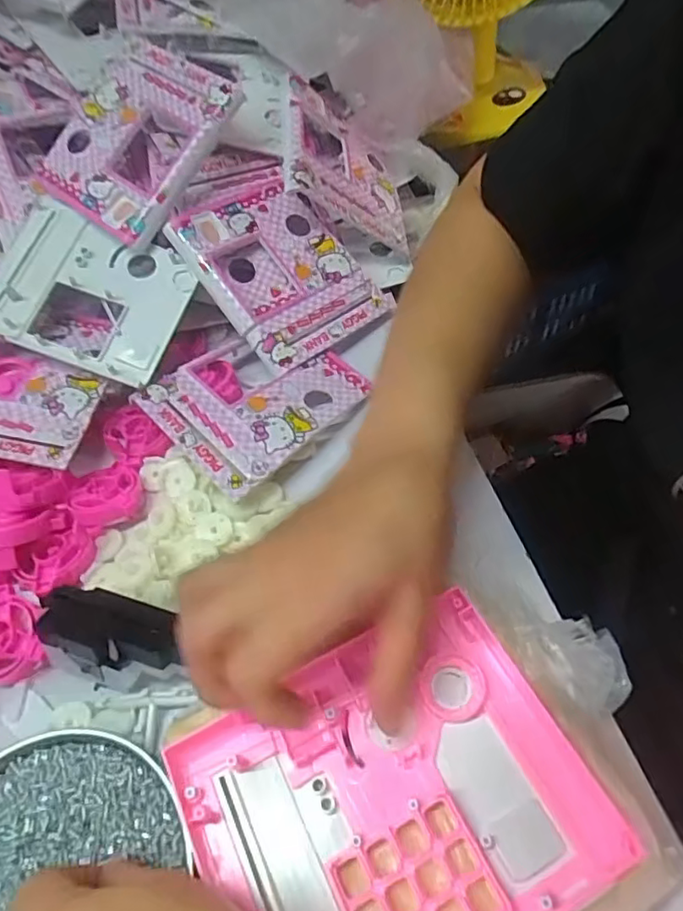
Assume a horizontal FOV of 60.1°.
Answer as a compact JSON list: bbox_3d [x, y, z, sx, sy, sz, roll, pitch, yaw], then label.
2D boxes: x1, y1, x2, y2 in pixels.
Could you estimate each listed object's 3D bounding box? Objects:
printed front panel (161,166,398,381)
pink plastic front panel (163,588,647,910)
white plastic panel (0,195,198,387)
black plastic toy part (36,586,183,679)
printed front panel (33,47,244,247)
[{"bbox_3d":[-0.048,-0.150,0.464,0.119,0.015,0.149,-36,87,-27],"label":"printed front panel"},{"bbox_3d":[0.021,0.151,0.261,0.160,0.017,0.134,-26,56,-15],"label":"pink plastic front panel"},{"bbox_3d":[-0.195,-0.122,0.441,0.151,0.022,0.113,21,69,4],"label":"white plastic panel"},{"bbox_3d":[-0.125,0.095,0.323,0.076,0.025,0.039,12,55,13],"label":"black plastic toy part"},{"bbox_3d":[-0.161,-0.244,0.451,0.126,0.017,0.139,37,87,15],"label":"printed front panel"}]

